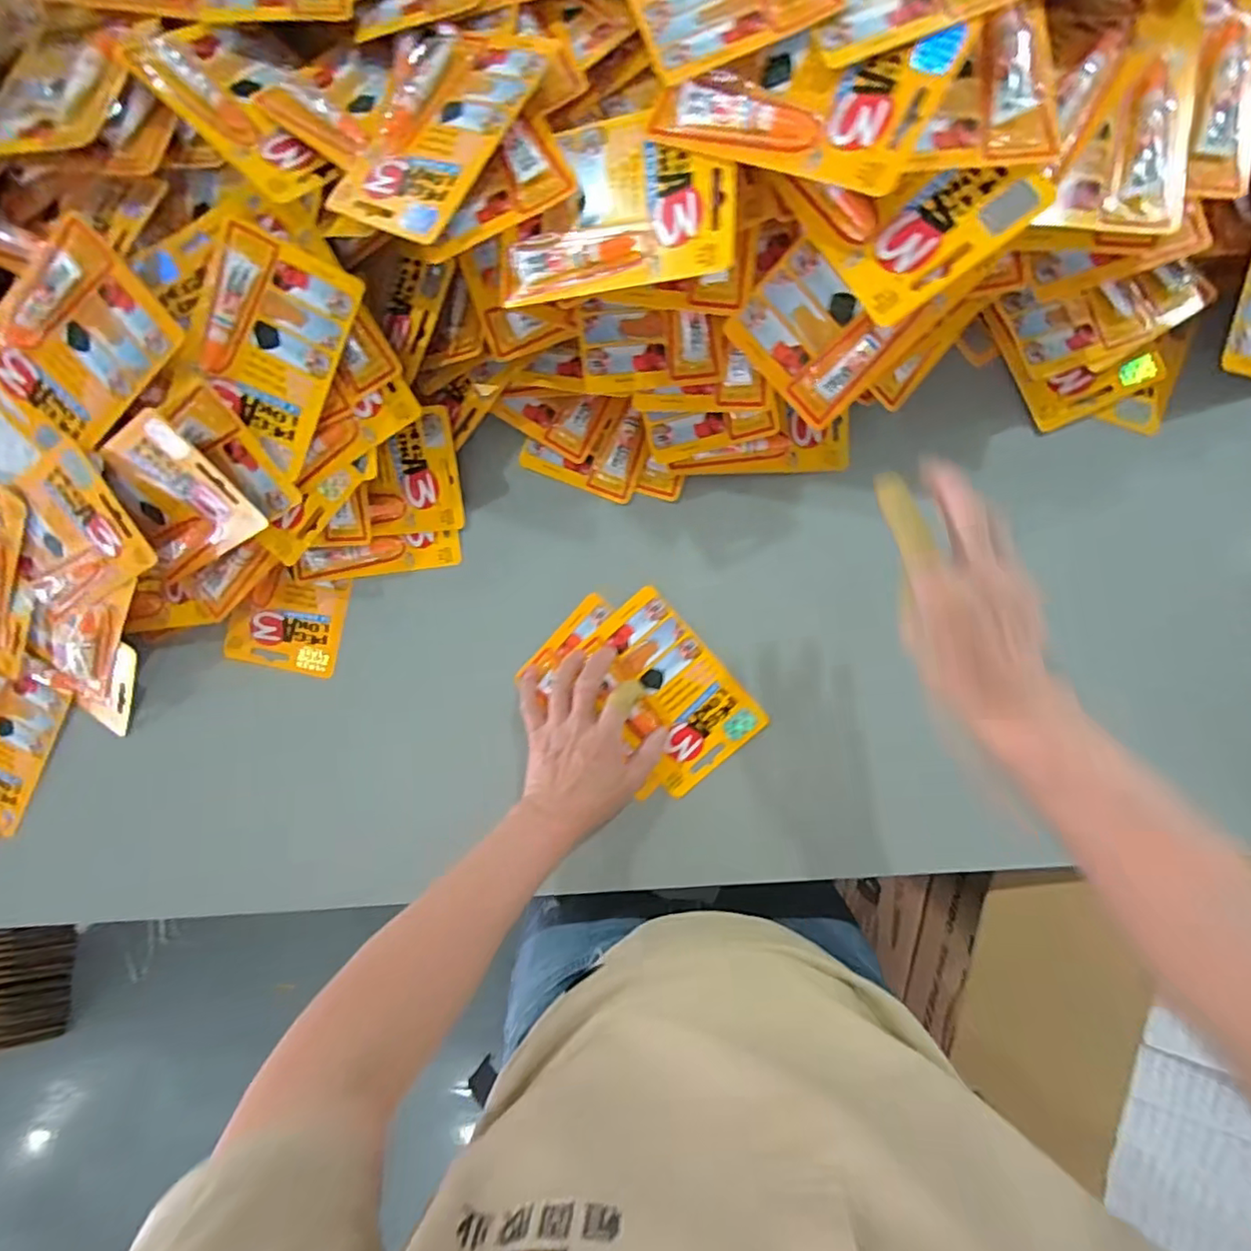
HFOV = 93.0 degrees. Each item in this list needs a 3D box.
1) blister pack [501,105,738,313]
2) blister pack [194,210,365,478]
[{"bbox_3d":[-0.009,-0.275,0.390,0.157,0.015,0.103,-2,92,17],"label":"blister pack"},{"bbox_3d":[-0.275,-0.210,0.453,0.104,0.014,0.152,24,103,-11],"label":"blister pack"}]

